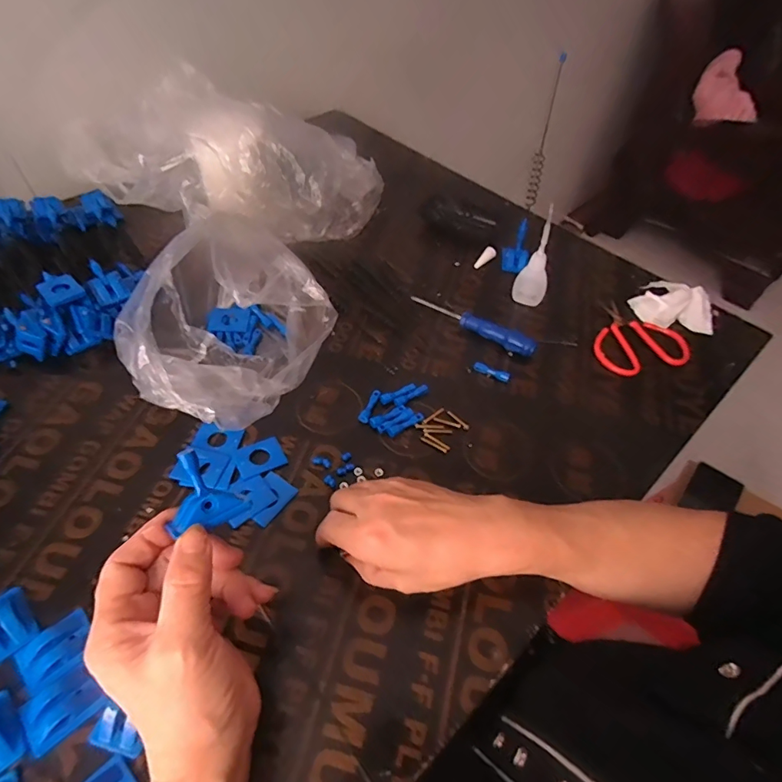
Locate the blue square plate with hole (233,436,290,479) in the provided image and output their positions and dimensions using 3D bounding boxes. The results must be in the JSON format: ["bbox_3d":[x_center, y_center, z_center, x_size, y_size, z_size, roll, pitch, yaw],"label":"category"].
[{"bbox_3d":[-0.116,0.058,0.424,0.041,0.004,0.033,-23,56,-19],"label":"blue square plate with hole"}]

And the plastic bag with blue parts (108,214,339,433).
[{"bbox_3d":[-0.159,-0.063,0.458,0.168,0.100,0.217,20,53,12],"label":"plastic bag with blue parts"}]

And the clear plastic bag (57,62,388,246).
[{"bbox_3d":[-0.234,-0.307,0.629,0.397,0.119,0.192,19,53,12],"label":"clear plastic bag"}]

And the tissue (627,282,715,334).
[{"bbox_3d":[0.331,-0.101,0.557,0.064,0.030,0.088,-30,59,-24],"label":"tissue"}]

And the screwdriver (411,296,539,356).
[{"bbox_3d":[0.090,-0.078,0.533,0.150,0.020,0.016,30,56,19],"label":"screwdriver"}]

